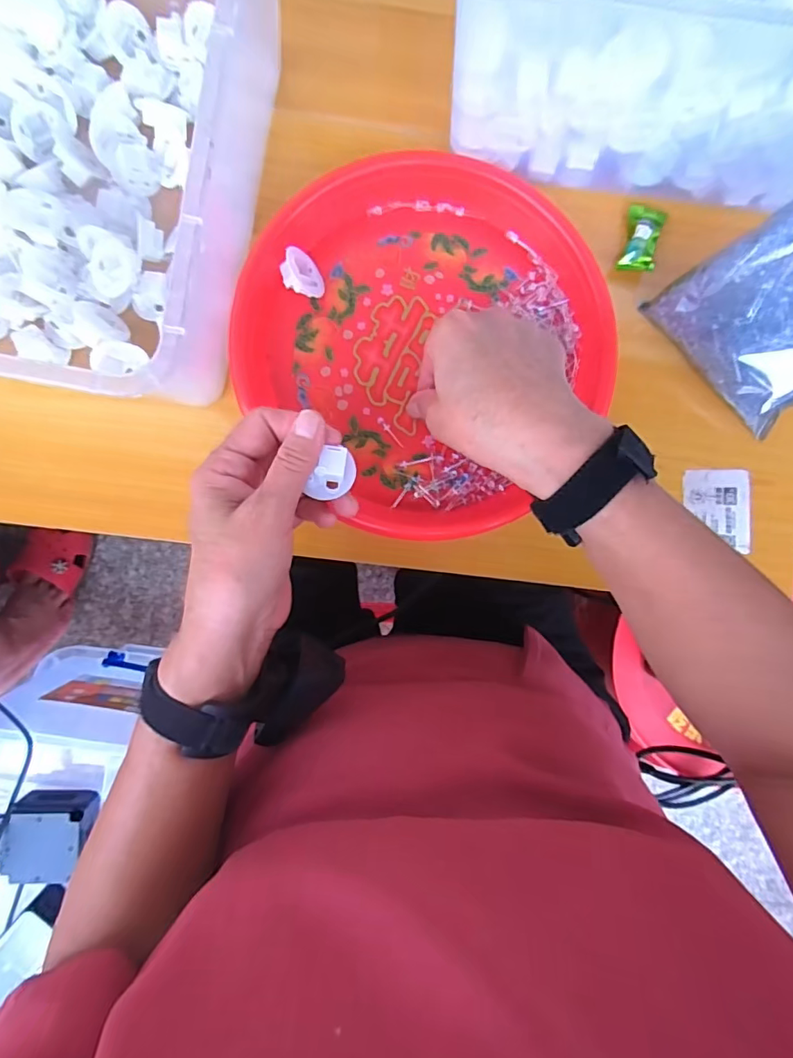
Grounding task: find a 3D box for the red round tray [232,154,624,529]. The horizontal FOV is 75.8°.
[{"bbox_3d":[0.025,-0.126,0.335,0.229,0.025,0.236,0,90,-3],"label":"red round tray"}]

